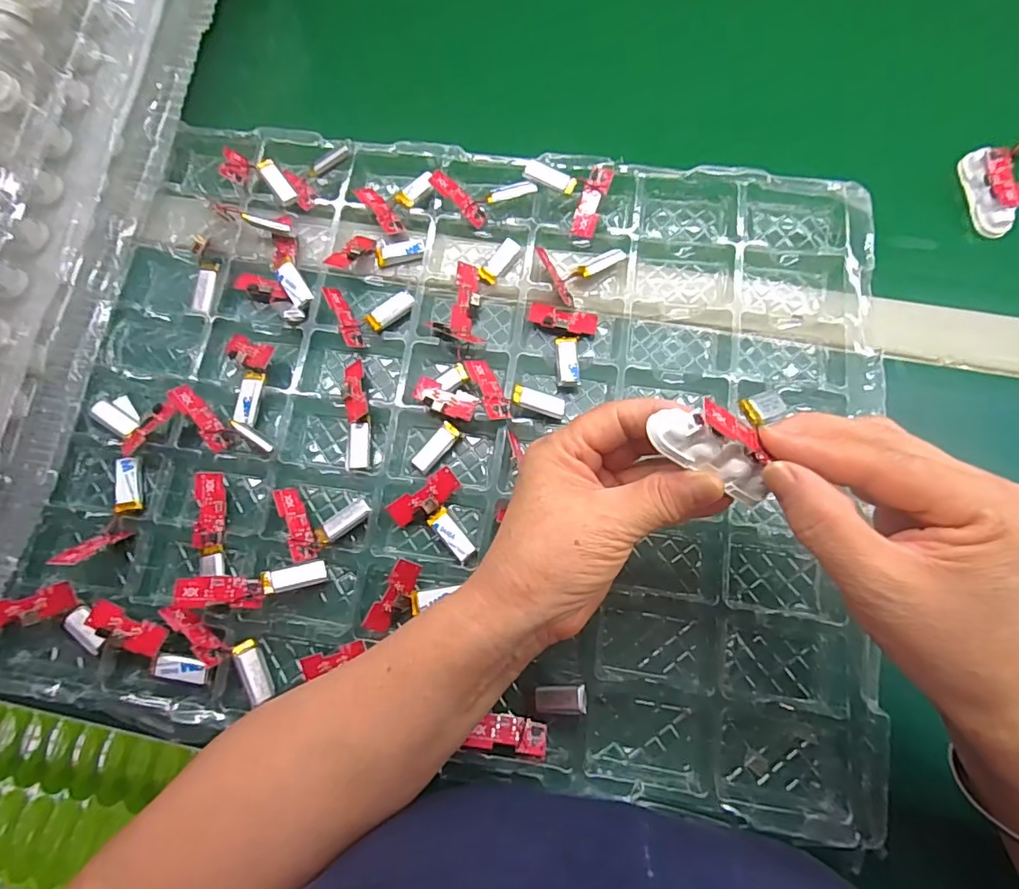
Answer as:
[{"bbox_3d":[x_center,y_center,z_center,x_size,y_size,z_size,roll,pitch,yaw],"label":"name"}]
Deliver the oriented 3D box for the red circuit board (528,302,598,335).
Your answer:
[{"bbox_3d":[0.034,-0.081,0.341,0.043,0.006,0.017,14,77,7],"label":"red circuit board"}]

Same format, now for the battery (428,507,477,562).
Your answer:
[{"bbox_3d":[-0.033,0.053,0.310,0.012,0.005,0.034,-38,77,-6],"label":"battery"}]

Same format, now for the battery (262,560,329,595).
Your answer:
[{"bbox_3d":[-0.122,0.075,0.303,0.034,0.005,0.013,-8,70,-29],"label":"battery"}]

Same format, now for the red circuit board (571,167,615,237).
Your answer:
[{"bbox_3d":[0.054,-0.159,0.353,0.016,0.010,0.045,20,98,8],"label":"red circuit board"}]

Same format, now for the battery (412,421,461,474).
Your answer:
[{"bbox_3d":[-0.045,0.002,0.324,0.013,0.006,0.034,39,81,12],"label":"battery"}]

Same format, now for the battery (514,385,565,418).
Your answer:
[{"bbox_3d":[0.018,-0.026,0.322,0.034,0.004,0.012,18,73,-17],"label":"battery"}]

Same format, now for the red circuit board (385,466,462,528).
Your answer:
[{"bbox_3d":[-0.049,0.032,0.313,0.044,0.007,0.017,-35,75,-9],"label":"red circuit board"}]

